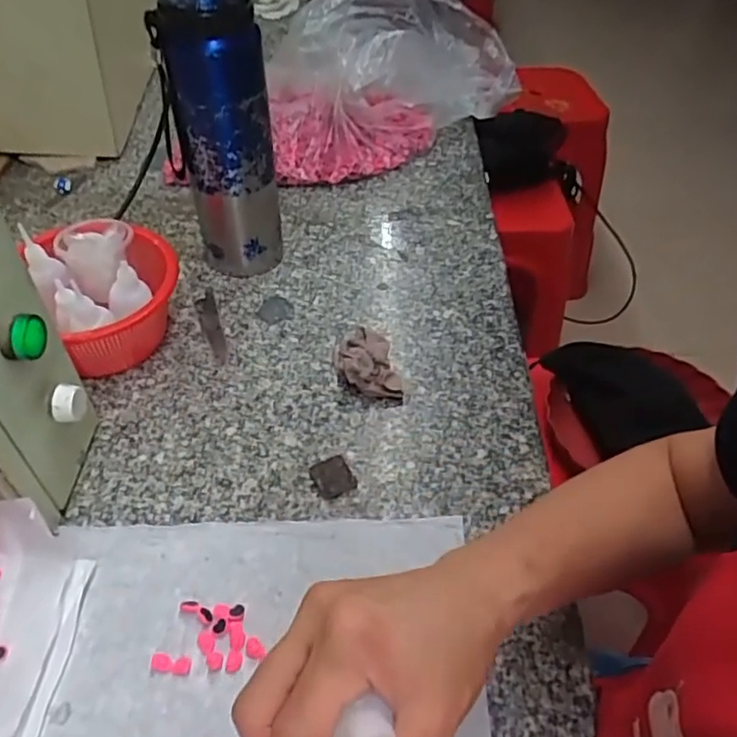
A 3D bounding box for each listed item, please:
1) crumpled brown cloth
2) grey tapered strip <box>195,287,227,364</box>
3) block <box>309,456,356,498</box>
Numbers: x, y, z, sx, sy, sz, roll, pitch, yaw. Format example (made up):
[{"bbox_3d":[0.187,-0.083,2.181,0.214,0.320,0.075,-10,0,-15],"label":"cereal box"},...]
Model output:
[{"bbox_3d":[-0.003,-0.009,0.552,0.052,0.029,0.081,-8,48,-9],"label":"crumpled brown cloth"},{"bbox_3d":[-0.148,-0.041,0.596,0.018,0.004,0.100,-13,49,-13],"label":"grey tapered strip"},{"bbox_3d":[-0.026,0.081,0.480,0.029,0.009,0.033,-17,50,-16],"label":"block"}]

